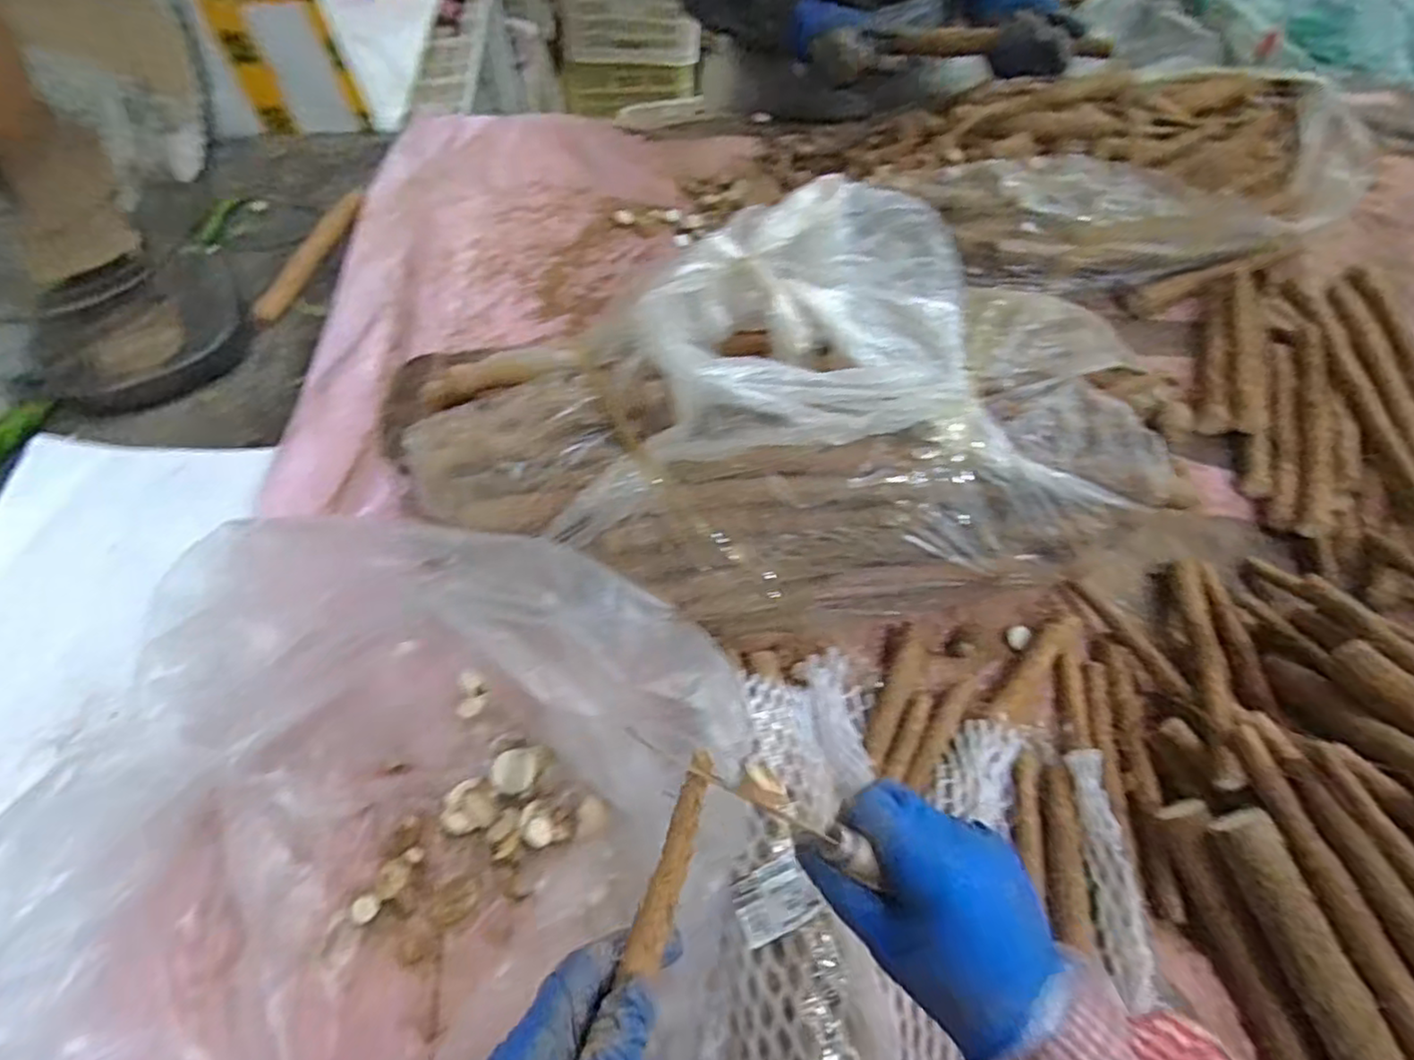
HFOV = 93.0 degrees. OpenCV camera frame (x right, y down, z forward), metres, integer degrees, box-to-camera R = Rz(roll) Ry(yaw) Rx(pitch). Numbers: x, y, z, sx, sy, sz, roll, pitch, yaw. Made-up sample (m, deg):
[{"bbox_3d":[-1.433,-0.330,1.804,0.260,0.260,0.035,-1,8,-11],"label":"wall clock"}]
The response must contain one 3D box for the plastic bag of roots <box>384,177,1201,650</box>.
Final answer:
[{"bbox_3d":[0.058,-0.084,0.525,0.599,0.196,0.247,-6,62,-2],"label":"plastic bag of roots"}]

